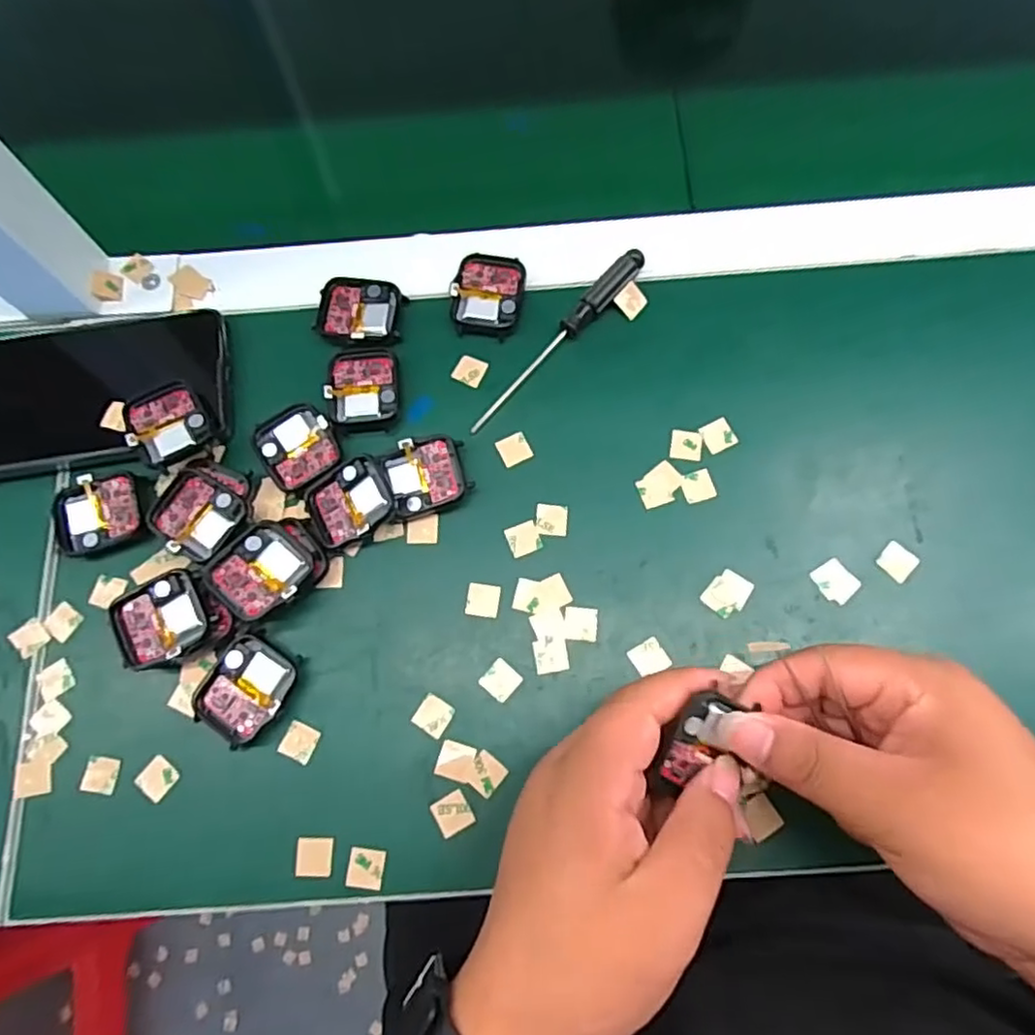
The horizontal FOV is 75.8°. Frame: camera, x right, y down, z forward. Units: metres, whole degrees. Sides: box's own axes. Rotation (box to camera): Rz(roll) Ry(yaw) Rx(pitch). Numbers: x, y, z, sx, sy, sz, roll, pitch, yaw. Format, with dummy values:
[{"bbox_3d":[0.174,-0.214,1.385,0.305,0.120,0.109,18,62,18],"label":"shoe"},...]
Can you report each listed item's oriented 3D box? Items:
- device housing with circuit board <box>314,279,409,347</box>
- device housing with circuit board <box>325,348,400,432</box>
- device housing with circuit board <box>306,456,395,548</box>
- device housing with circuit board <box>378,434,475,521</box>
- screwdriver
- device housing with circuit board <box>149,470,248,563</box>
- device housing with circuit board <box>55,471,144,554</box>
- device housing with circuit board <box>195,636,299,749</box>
[{"bbox_3d":[-0.085,-0.112,0.361,0.045,0.004,0.040,8,75,4],"label":"device housing with circuit board"},{"bbox_3d":[-0.081,-0.067,0.348,0.036,0.004,0.048,-3,74,1],"label":"device housing with circuit board"},{"bbox_3d":[-0.082,-0.008,0.327,0.039,0.010,0.038,-27,76,-6],"label":"device housing with circuit board"},{"bbox_3d":[-0.045,-0.021,0.334,0.040,0.013,0.036,-18,75,-3],"label":"device housing with circuit board"},{"bbox_3d":[0.022,-0.095,0.352,0.012,0.011,0.131,41,79,11],"label":"screwdriver"},{"bbox_3d":[-0.156,-0.001,0.326,0.041,0.014,0.037,34,78,10],"label":"device housing with circuit board"},{"bbox_3d":[-0.210,-0.002,0.335,0.041,0.009,0.037,-10,74,-1],"label":"device housing with circuit board"},{"bbox_3d":[-0.126,0.079,0.308,0.040,0.010,0.045,31,77,9],"label":"device housing with circuit board"}]

